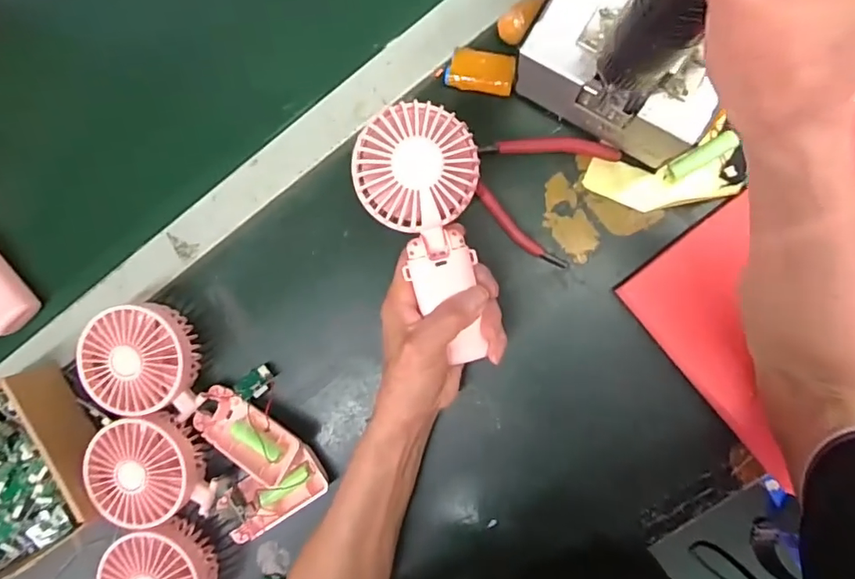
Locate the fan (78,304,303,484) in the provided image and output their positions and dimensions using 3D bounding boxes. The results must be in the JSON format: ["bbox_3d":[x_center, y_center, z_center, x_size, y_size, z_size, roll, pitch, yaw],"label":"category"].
[{"bbox_3d":[-0.198,0.094,0.419,0.090,0.049,0.191,-43,86,8],"label":"fan"}]

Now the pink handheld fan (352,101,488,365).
[{"bbox_3d":[0.005,-0.036,0.357,0.080,0.033,0.179,-12,104,9],"label":"pink handheld fan"}]

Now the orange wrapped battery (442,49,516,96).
[{"bbox_3d":[0.042,-0.172,0.394,0.053,0.014,0.033,7,94,8],"label":"orange wrapped battery"}]

